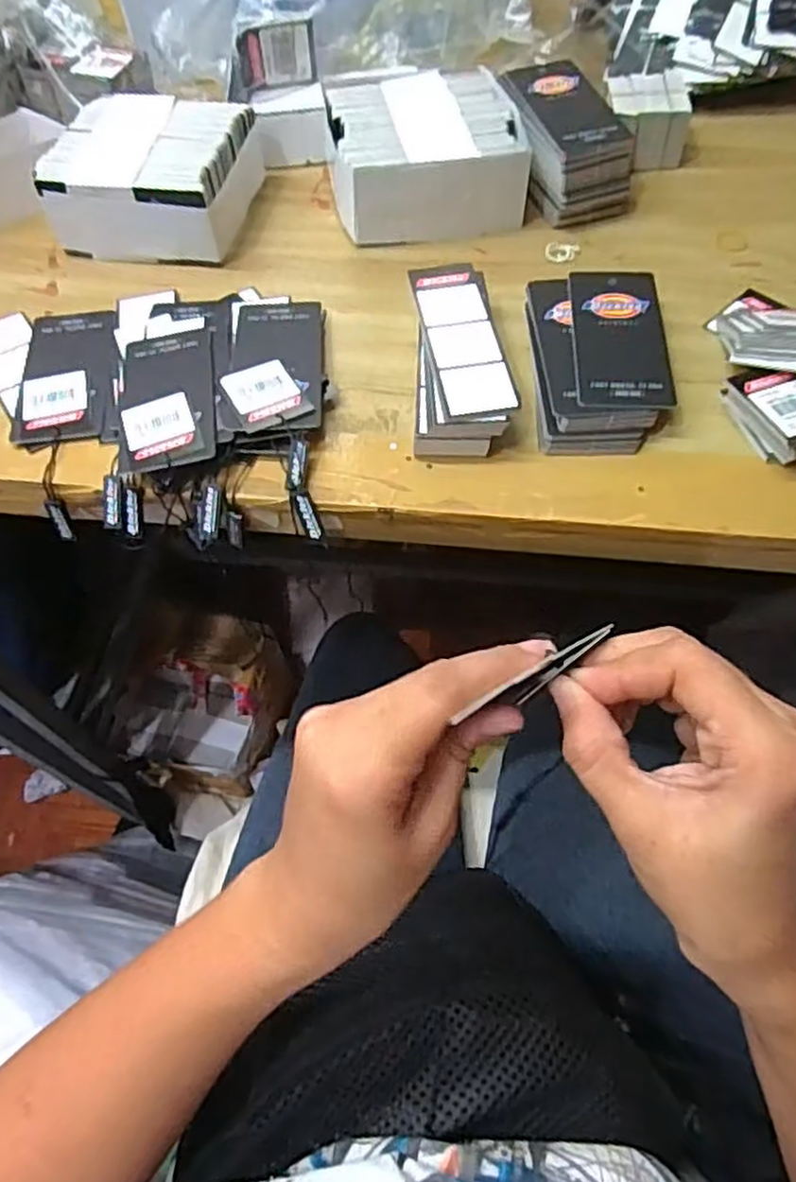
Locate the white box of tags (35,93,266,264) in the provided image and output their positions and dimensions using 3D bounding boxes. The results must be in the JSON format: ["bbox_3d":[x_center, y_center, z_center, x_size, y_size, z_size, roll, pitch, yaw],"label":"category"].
[{"bbox_3d":[-0.159,-0.274,0.472,0.111,0.041,0.113,8,61,8],"label":"white box of tags"}]

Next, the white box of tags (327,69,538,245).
[{"bbox_3d":[0.017,-0.293,0.479,0.122,0.048,0.119,-6,60,-1],"label":"white box of tags"}]

